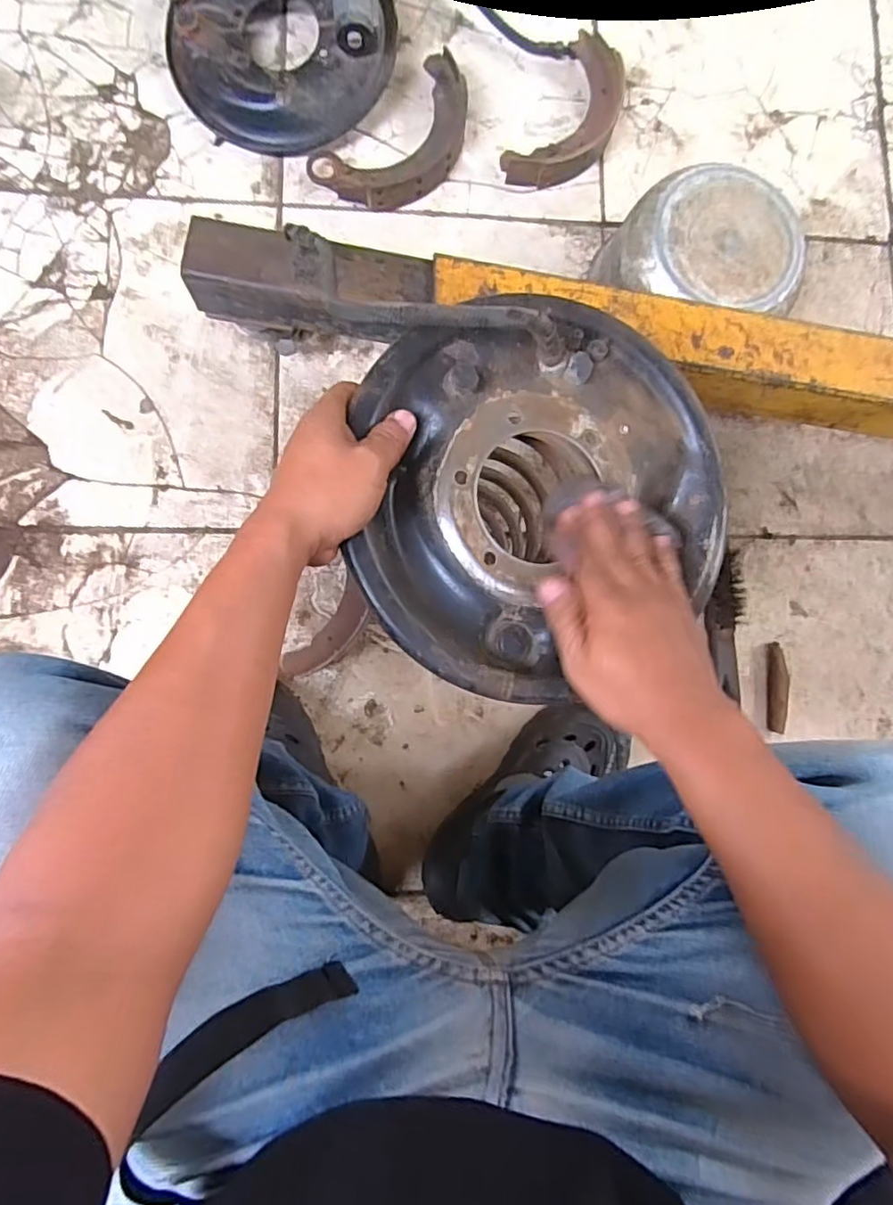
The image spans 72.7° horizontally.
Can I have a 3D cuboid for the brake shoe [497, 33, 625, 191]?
[{"bbox_3d":[0.157,-0.604,0.760,0.102,0.036,0.215,33,84,-2],"label":"brake shoe"}]

